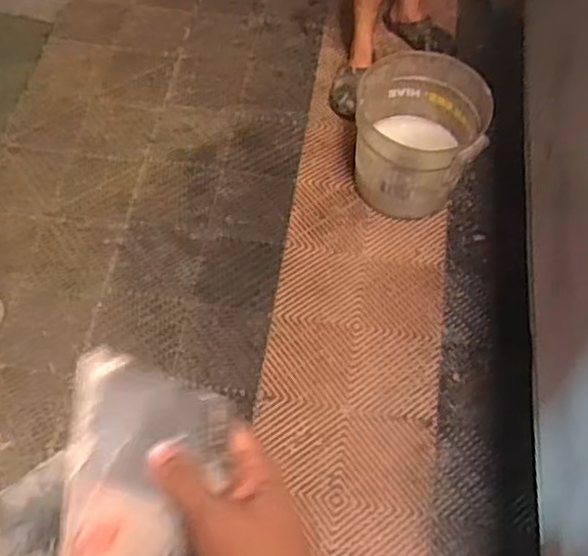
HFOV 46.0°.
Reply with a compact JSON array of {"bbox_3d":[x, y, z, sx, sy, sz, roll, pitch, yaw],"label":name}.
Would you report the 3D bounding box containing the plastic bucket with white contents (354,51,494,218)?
[{"bbox_3d":[0.304,-0.334,1.736,0.309,0.282,0.315,1,60,-2],"label":"plastic bucket with white contents"}]

